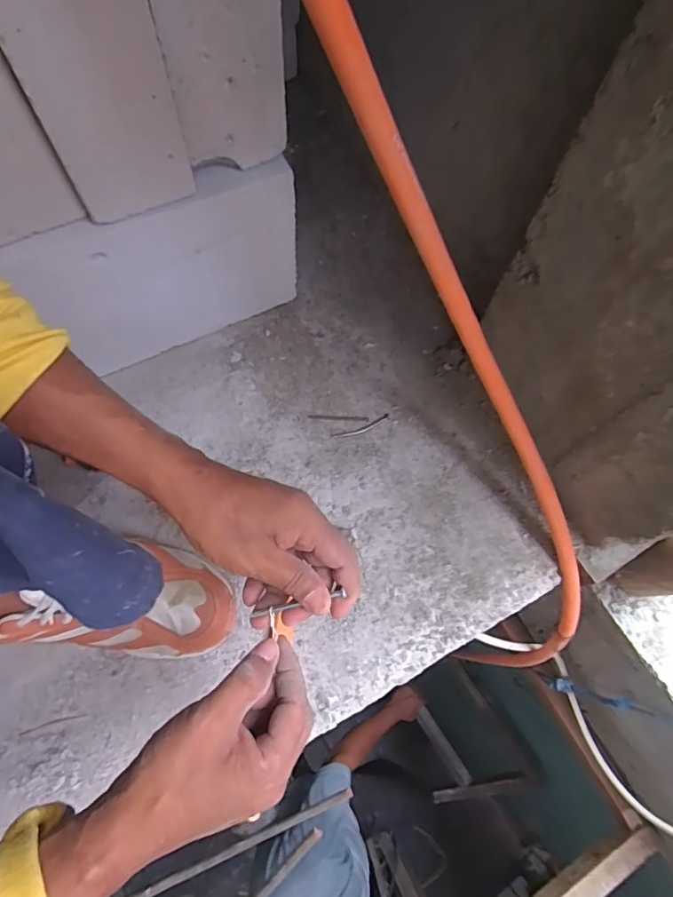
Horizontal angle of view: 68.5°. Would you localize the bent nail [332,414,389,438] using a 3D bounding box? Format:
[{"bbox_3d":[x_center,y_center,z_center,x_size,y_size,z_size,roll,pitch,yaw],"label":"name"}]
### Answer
[{"bbox_3d":[0.032,-0.026,0.616,0.077,0.004,0.013,-21,71,-9],"label":"bent nail"}]

